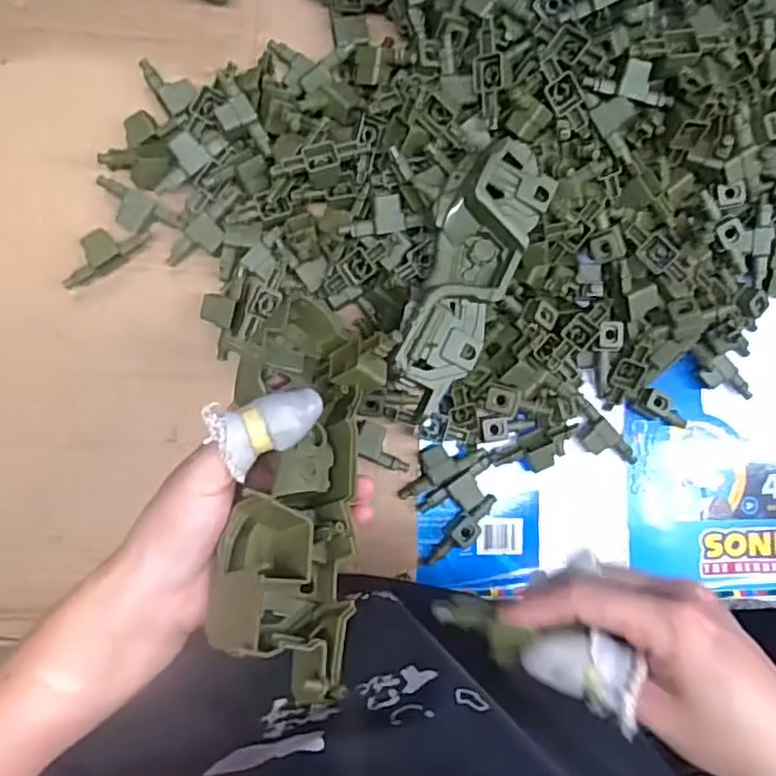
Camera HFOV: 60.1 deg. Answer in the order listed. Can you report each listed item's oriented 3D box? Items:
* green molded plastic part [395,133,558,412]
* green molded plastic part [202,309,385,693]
[{"bbox_3d":[0.049,-0.074,0.422,0.060,0.033,0.170,25,85,-3],"label":"green molded plastic part"},{"bbox_3d":[-0.041,0.038,0.313,0.067,0.063,0.190,6,59,-5],"label":"green molded plastic part"}]

